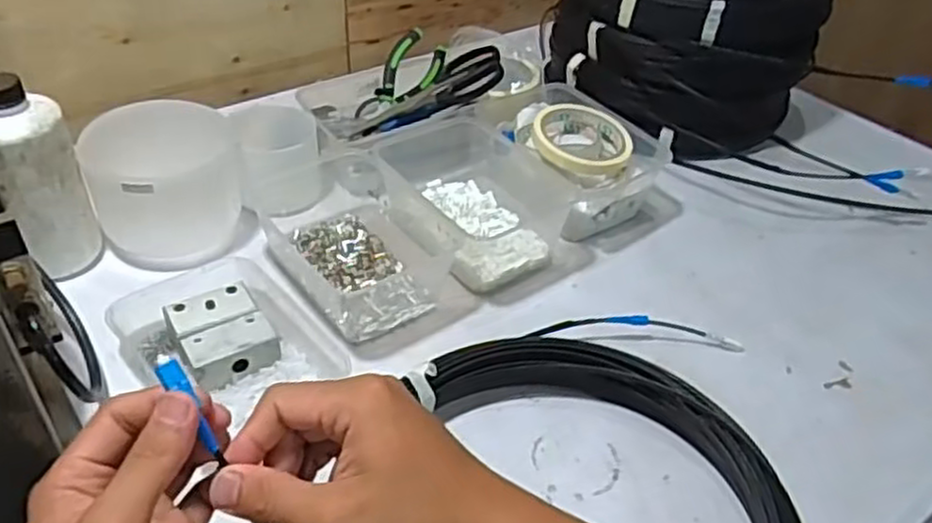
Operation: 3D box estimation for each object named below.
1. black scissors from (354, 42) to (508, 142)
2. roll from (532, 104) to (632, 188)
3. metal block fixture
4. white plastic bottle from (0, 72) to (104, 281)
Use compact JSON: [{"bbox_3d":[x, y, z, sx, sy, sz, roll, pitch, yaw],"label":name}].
[{"bbox_3d":[-0.039,-0.167,0.763,0.171,0.026,0.067,-22,39,17],"label":"black scissors"},{"bbox_3d":[0.111,-0.113,0.712,0.093,0.031,0.089,3,42,-3],"label":"roll"},{"bbox_3d":[-0.181,0.054,0.556,0.064,0.025,0.073,-21,48,-27],"label":"metal block fixture"},{"bbox_3d":[-0.329,-0.060,0.579,0.059,0.154,0.059,-19,44,-26],"label":"white plastic bottle"}]

